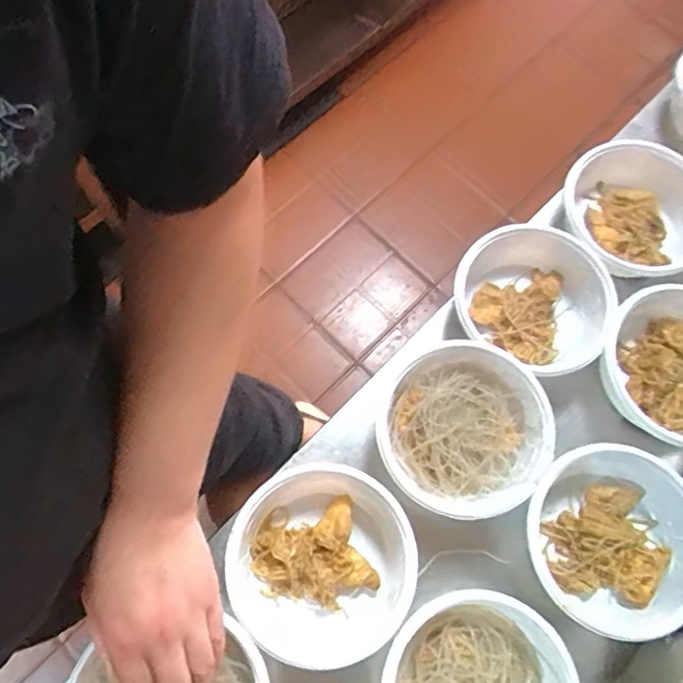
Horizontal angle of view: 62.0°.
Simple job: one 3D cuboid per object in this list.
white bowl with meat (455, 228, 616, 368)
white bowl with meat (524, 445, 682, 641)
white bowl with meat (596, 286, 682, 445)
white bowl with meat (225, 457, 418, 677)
[{"bbox_3d":[0.207,-0.037,0.649,0.167,0.078,0.165,43,75,13],"label":"white bowl with meat"},{"bbox_3d":[0.266,0.195,0.562,0.162,0.064,0.167,0,70,-1],"label":"white bowl with meat"},{"bbox_3d":[0.358,0.030,0.602,0.170,0.081,0.153,40,74,12],"label":"white bowl with meat"},{"bbox_3d":[-0.019,0.214,0.547,0.176,0.062,0.173,43,75,13],"label":"white bowl with meat"}]

